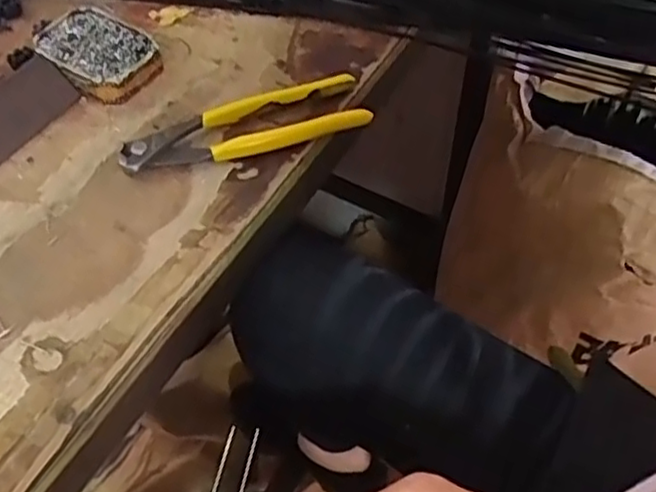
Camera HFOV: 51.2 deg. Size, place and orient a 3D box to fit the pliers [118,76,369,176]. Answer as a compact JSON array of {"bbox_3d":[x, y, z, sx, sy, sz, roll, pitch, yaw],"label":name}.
[{"bbox_3d":[-0.055,-0.078,0.460,0.164,0.023,0.041,-15,55,-10],"label":"pliers"}]

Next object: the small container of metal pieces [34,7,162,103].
[{"bbox_3d":[-0.167,-0.140,0.498,0.089,0.021,0.060,29,60,20],"label":"small container of metal pieces"}]

